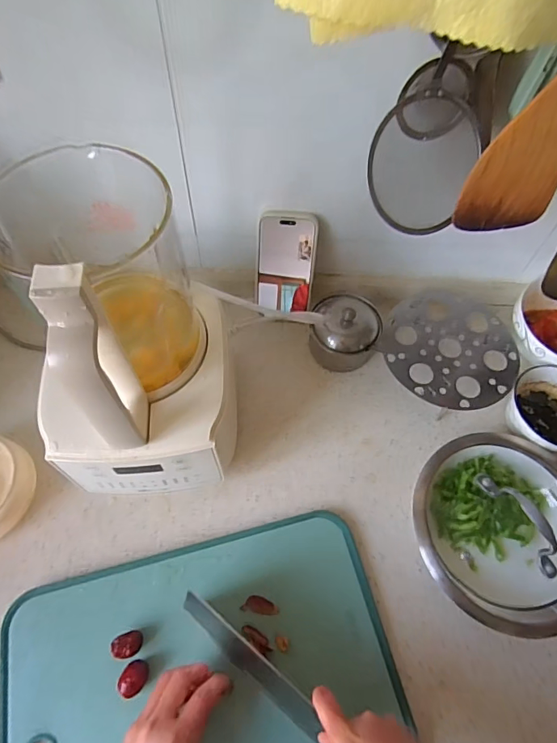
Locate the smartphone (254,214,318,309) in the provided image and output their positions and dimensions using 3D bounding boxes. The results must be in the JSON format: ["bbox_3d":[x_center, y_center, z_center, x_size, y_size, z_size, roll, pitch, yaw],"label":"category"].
[{"bbox_3d":[0.010,-0.139,0.593,0.075,0.136,0.008,4,41,0],"label":"smartphone"}]

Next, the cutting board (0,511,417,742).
[{"bbox_3d":[-0.071,0.289,0.428,0.359,0.024,0.239,-13,63,-9],"label":"cutting board"}]

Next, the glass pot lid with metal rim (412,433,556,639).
[{"bbox_3d":[0.249,0.162,0.489,0.194,0.078,0.202,1,62,-2],"label":"glass pot lid with metal rim"}]

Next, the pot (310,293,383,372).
[{"bbox_3d":[0.086,-0.053,0.596,0.089,0.071,0.083,3,61,0],"label":"pot"}]

